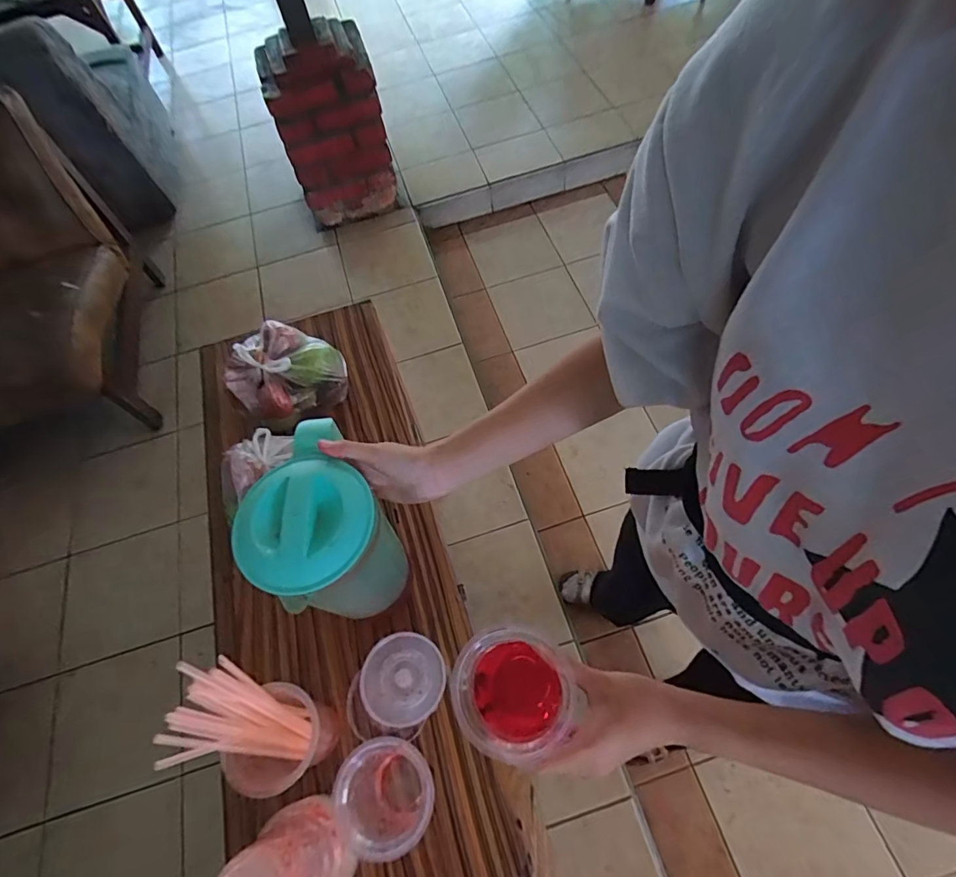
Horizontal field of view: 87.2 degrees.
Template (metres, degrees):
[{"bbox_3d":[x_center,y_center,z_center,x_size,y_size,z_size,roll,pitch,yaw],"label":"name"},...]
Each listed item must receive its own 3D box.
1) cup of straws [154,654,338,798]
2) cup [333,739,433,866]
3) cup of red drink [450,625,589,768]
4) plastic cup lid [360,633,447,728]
[{"bbox_3d":[-0.204,0.278,0.476,0.107,0.161,0.089,19,66,15],"label":"cup of straws"},{"bbox_3d":[-0.080,0.337,0.483,0.081,0.107,0.086,-3,62,5],"label":"cup"},{"bbox_3d":[0.027,0.200,0.395,0.082,0.082,0.087,-2,61,3],"label":"cup of red drink"},{"bbox_3d":[-0.084,0.267,0.561,0.091,0.012,0.090,-2,61,3],"label":"plastic cup lid"}]

